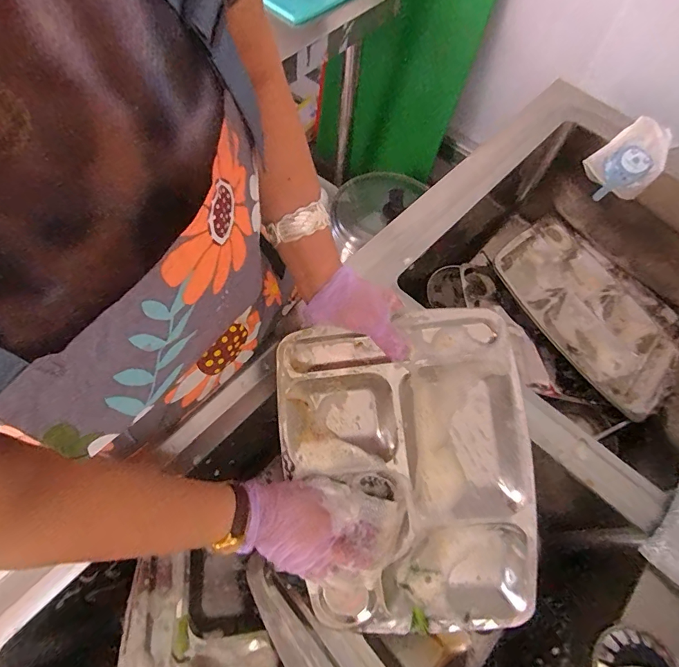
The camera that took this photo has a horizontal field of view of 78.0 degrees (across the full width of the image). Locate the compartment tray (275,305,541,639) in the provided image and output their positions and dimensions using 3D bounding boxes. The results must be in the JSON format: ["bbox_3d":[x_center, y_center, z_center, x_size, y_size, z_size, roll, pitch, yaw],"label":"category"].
[{"bbox_3d":[0.070,0.149,0.445,0.242,0.034,0.327,-8,95,7],"label":"compartment tray"}]

